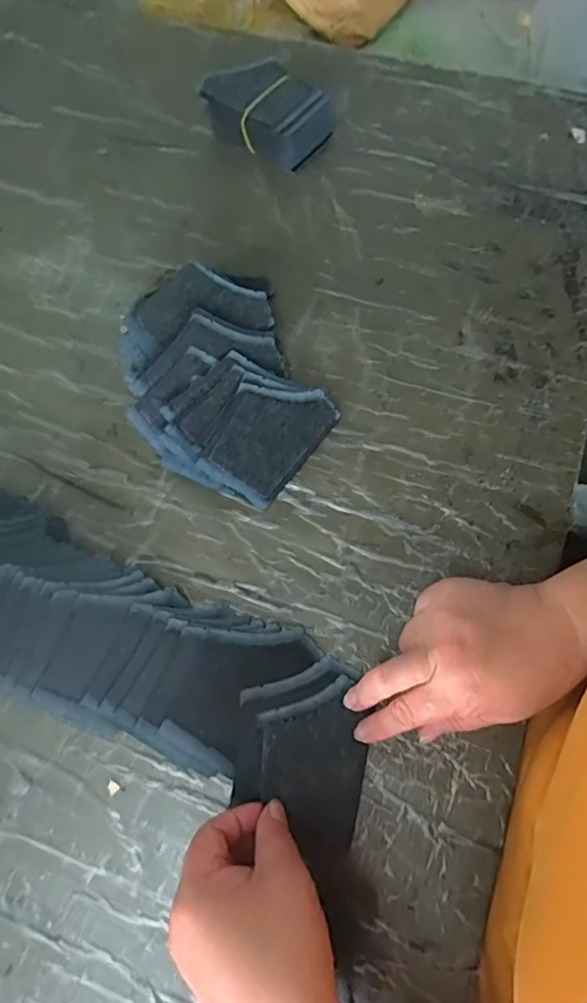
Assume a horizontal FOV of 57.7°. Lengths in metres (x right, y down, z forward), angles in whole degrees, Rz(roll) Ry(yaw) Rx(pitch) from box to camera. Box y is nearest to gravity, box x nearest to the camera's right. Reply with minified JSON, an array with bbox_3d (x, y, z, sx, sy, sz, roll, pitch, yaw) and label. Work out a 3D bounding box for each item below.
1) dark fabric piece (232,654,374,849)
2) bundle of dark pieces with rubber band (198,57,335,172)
[{"bbox_3d":[0.005,0.160,0.348,0.080,0.006,0.105,2,71,3],"label":"dark fabric piece"},{"bbox_3d":[-0.022,-0.371,0.512,0.114,0.049,0.068,33,75,13],"label":"bundle of dark pieces with rubber band"}]

